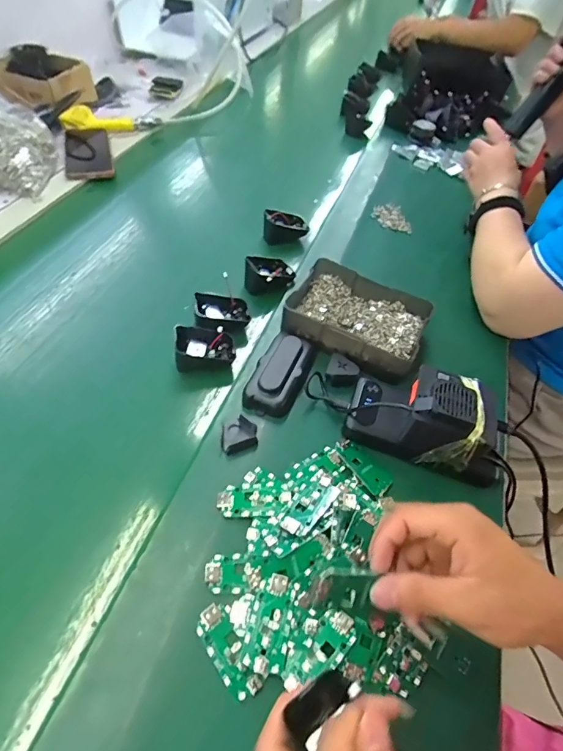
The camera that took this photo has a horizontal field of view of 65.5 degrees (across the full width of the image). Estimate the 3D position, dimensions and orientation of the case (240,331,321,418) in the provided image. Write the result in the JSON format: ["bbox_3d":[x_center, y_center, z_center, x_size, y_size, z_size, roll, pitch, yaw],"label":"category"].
[{"bbox_3d":[0.001,-0.008,0.478,0.054,0.021,0.109,20,51,13],"label":"case"}]

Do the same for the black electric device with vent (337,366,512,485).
[{"bbox_3d":[0.145,0.036,0.427,0.151,0.069,0.078,16,51,10],"label":"black electric device with vent"}]

